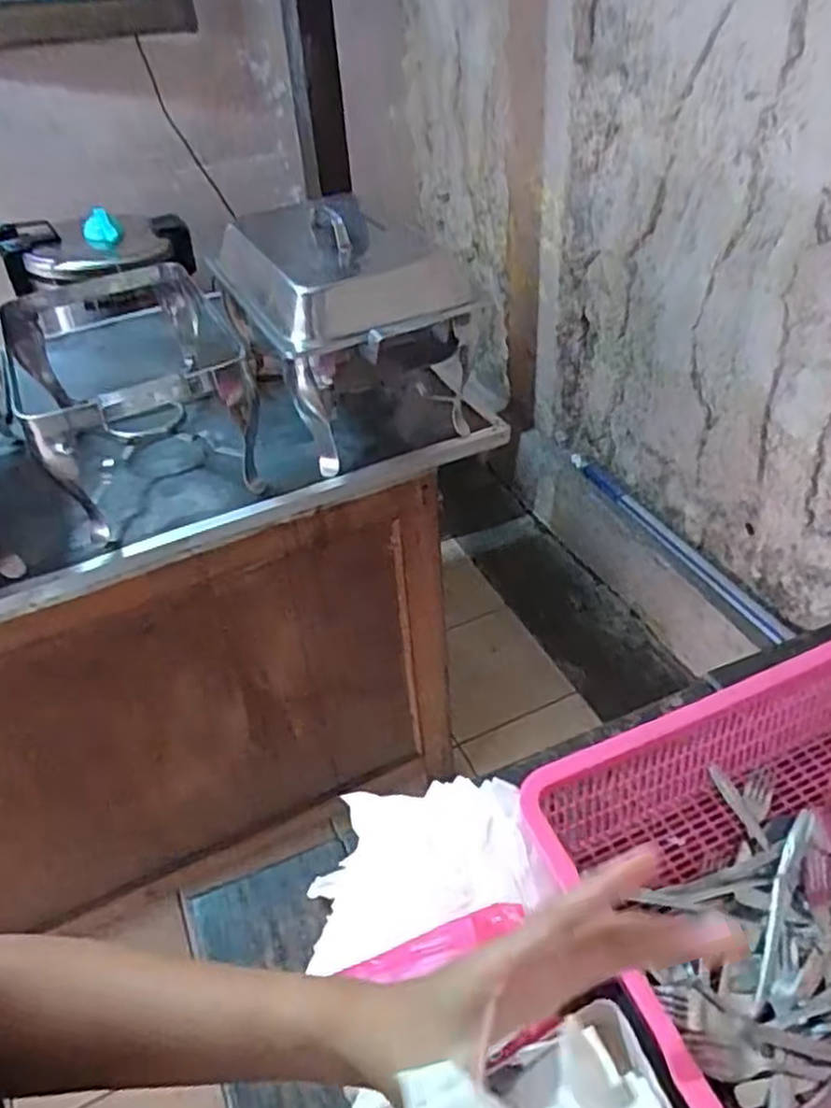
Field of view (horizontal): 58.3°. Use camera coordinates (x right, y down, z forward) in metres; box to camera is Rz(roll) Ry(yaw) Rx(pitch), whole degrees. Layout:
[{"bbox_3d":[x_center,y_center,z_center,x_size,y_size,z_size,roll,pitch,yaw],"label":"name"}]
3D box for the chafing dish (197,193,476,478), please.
[{"bbox_3d":[-0.087,-0.297,0.946,0.233,0.246,0.360,-20,44,-17],"label":"chafing dish"}]

